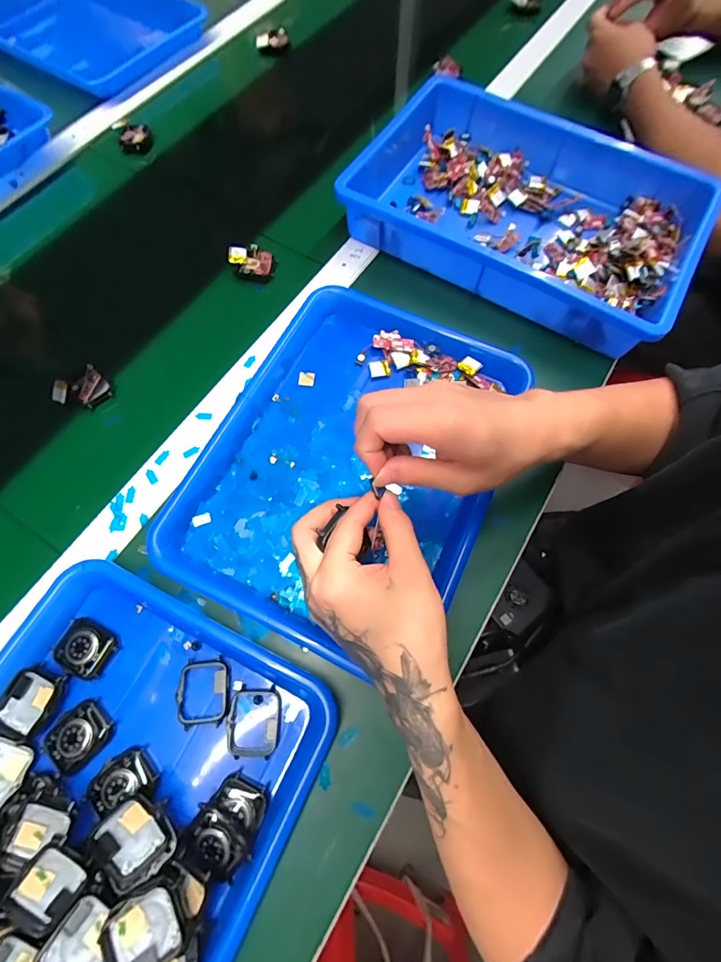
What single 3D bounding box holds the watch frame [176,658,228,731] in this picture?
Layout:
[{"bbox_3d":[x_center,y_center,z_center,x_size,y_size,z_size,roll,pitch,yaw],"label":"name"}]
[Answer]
[{"bbox_3d":[-0.122,0.164,0.318,0.038,0.009,0.046,-3,70,-2],"label":"watch frame"}]

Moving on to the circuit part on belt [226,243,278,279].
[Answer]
[{"bbox_3d":[-0.128,-0.258,0.485,0.056,0.016,0.034,14,87,-1],"label":"circuit part on belt"}]

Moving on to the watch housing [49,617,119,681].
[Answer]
[{"bbox_3d":[-0.222,0.133,0.329,0.045,0.012,0.038,24,72,7],"label":"watch housing"}]

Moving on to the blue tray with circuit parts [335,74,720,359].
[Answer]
[{"bbox_3d":[0.183,-0.325,0.484,0.388,0.059,0.250,30,72,9],"label":"blue tray with circuit parts"}]

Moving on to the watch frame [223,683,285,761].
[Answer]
[{"bbox_3d":[-0.081,0.185,0.314,0.040,0.012,0.047,1,70,-1],"label":"watch frame"}]

